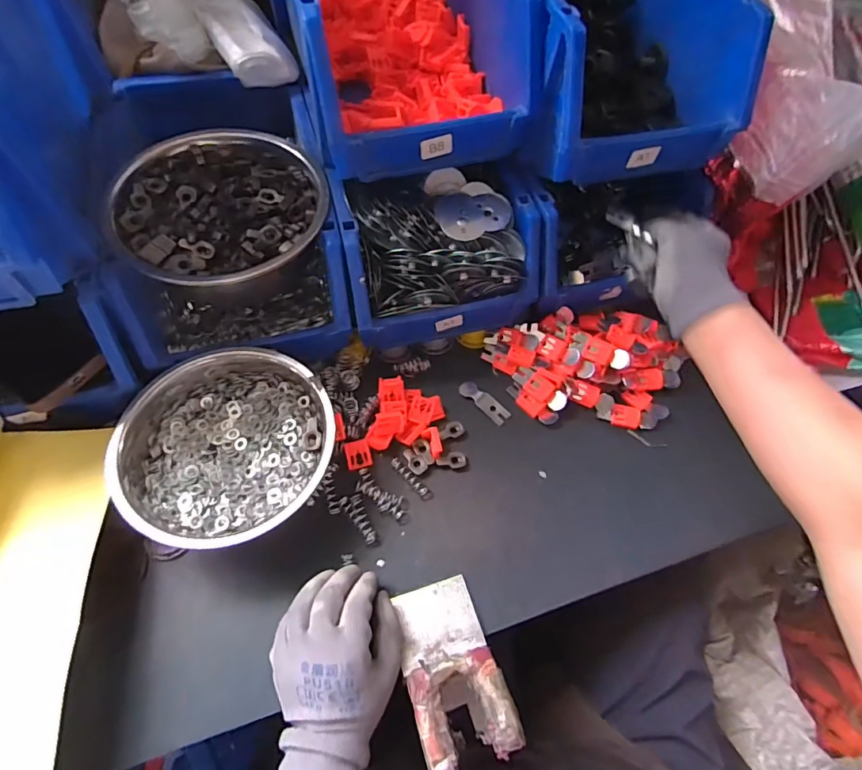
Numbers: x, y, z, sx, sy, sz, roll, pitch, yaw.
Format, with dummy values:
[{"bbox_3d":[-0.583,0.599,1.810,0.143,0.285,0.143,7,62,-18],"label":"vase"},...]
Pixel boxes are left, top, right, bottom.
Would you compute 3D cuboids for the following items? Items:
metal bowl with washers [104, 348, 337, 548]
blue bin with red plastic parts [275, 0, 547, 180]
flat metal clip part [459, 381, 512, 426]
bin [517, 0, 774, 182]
[{"bbox_3d":[-0.185,0.057,0.437,0.187,0.074,0.177,2,60,-3],"label":"metal bowl with washers"},{"bbox_3d":[-0.041,-0.378,0.480,0.196,0.122,0.346,-13,62,-11],"label":"blue bin with red plastic parts"},{"bbox_3d":[0.058,0.018,0.516,0.020,0.004,0.062,-40,70,-23],"label":"flat metal clip part"},{"bbox_3d":[0.166,-0.383,0.513,0.222,0.140,0.359,-14,62,-12],"label":"bin"}]

